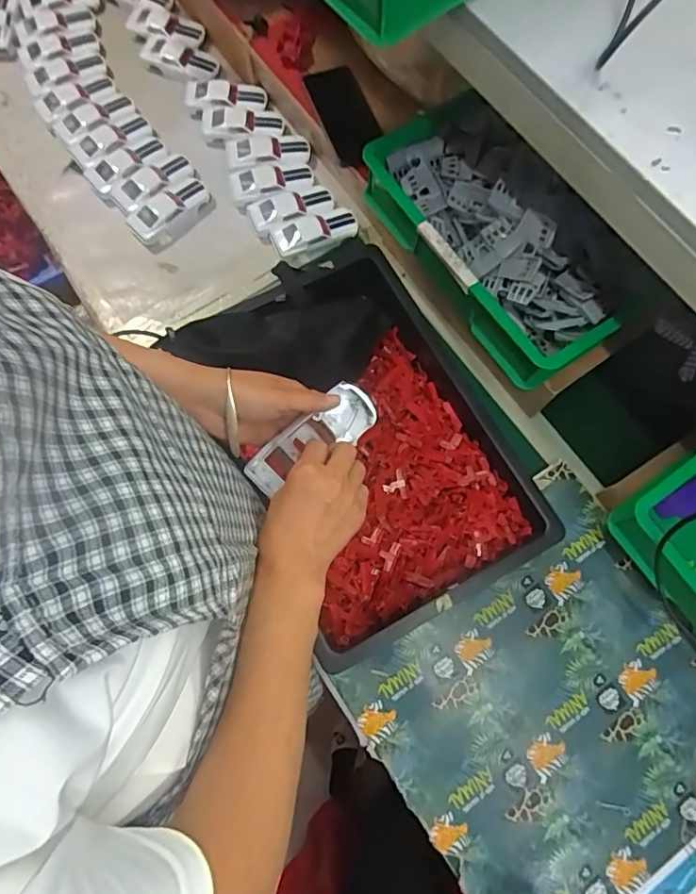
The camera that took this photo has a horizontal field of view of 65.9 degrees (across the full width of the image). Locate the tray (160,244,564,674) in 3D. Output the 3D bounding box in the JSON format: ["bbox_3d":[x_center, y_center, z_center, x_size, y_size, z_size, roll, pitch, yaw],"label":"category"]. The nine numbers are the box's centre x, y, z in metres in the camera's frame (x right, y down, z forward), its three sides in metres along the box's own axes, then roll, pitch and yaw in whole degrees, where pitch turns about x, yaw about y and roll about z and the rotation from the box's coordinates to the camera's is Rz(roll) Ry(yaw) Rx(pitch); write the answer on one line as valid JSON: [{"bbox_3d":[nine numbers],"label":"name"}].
[{"bbox_3d":[0.010,-0.014,0.687,0.326,0.096,0.482,-23,75,-9],"label":"tray"}]

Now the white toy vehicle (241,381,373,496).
[{"bbox_3d":[-0.037,-0.010,0.519,0.130,0.042,0.054,-35,107,-2],"label":"white toy vehicle"}]

